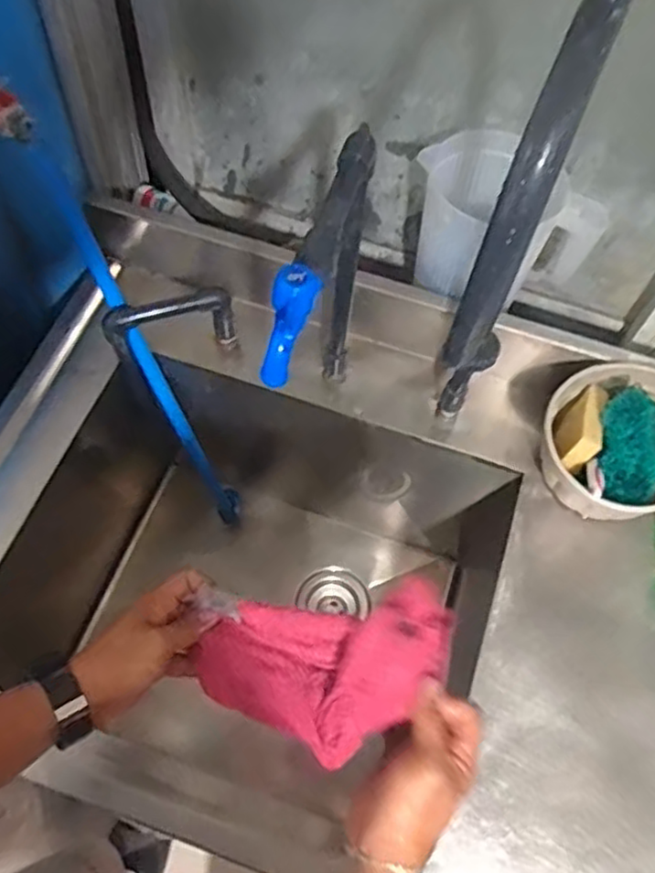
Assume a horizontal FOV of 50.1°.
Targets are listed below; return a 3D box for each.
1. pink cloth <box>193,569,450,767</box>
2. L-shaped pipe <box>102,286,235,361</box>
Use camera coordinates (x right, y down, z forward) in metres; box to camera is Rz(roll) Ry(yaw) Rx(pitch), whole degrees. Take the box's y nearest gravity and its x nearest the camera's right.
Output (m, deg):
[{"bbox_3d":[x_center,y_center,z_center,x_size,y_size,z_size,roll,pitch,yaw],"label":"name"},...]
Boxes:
[{"bbox_3d":[-0.004,0.185,0.547,0.202,0.035,0.116,-15,69,20],"label":"pink cloth"},{"bbox_3d":[-0.188,-0.133,0.838,0.146,0.081,0.031,-15,64,-11],"label":"L-shaped pipe"}]

